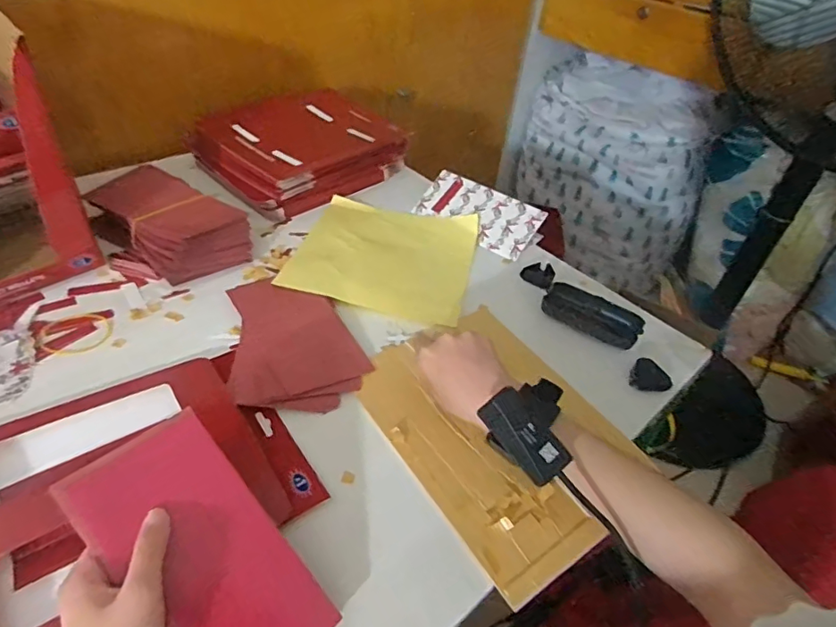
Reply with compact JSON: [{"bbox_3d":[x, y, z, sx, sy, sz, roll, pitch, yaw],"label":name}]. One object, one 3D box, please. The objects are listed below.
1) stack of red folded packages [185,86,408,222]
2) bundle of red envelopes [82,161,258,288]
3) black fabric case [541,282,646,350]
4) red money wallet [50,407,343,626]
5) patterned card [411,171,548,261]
[{"bbox_3d":[-0.169,-0.243,0.786,0.188,0.064,0.253,33,48,27],"label":"stack of red folded packages"},{"bbox_3d":[-0.303,-0.115,0.631,0.195,0.048,0.115,29,46,23],"label":"bundle of red envelopes"},{"bbox_3d":[0.201,0.004,0.610,0.111,0.022,0.055,31,47,25],"label":"black fabric case"},{"bbox_3d":[-0.137,0.155,0.336,0.089,0.005,0.176,-34,83,-37],"label":"red money wallet"},{"bbox_3d":[0.086,-0.143,0.743,0.175,0.011,0.086,31,75,22],"label":"patterned card"}]

